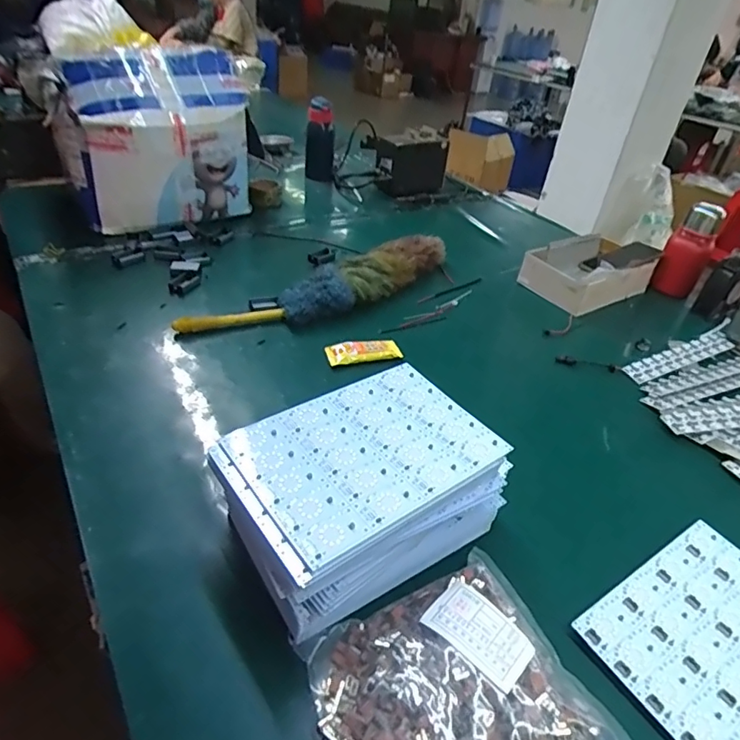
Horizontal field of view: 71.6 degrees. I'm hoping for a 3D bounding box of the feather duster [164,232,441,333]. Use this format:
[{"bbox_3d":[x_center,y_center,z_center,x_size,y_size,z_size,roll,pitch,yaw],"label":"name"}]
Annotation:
[{"bbox_3d":[-0.054,-0.146,0.921,0.571,0.070,0.110,-21,44,-33],"label":"feather duster"}]

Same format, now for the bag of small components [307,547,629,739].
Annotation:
[{"bbox_3d":[0.069,0.261,0.414,0.207,0.044,0.180,-15,42,-24],"label":"bag of small components"}]

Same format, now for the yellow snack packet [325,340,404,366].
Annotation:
[{"bbox_3d":[-0.010,-0.029,0.807,0.119,0.021,0.041,-10,40,-18],"label":"yellow snack packet"}]

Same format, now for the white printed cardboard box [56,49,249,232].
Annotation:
[{"bbox_3d":[-0.413,-0.462,1.054,0.343,0.308,0.160,-17,43,-30],"label":"white printed cardboard box"}]

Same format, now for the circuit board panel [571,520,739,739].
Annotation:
[{"bbox_3d":[0.335,0.255,0.491,0.238,0.010,0.165,-20,44,-28],"label":"circuit board panel"}]

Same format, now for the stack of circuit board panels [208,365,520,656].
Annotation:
[{"bbox_3d":[-0.006,0.118,0.525,0.251,0.111,0.166,-20,44,-29],"label":"stack of circuit board panels"}]

